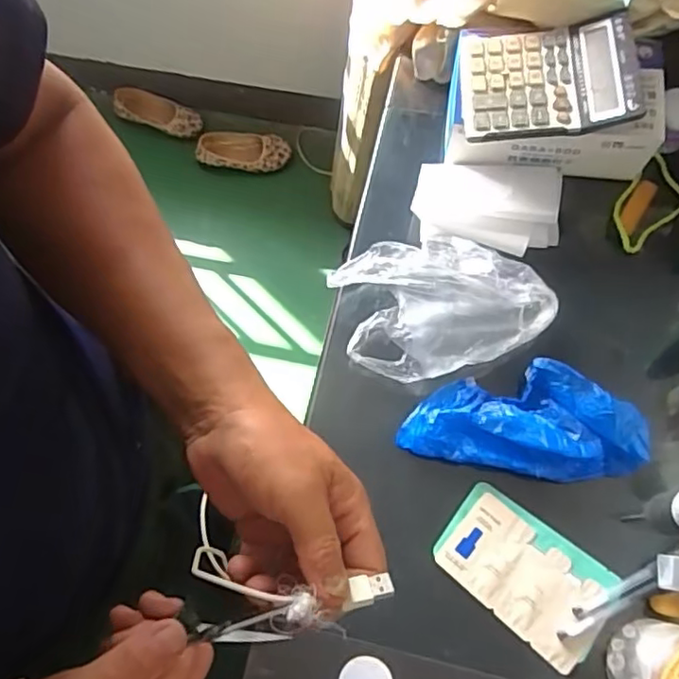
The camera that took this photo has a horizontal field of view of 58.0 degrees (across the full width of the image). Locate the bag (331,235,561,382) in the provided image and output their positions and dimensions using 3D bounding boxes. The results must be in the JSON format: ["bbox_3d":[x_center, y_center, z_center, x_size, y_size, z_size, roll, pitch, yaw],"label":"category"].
[{"bbox_3d":[0.106,-0.038,0.633,0.217,0.077,0.130,-9,71,-1],"label":"bag"}]

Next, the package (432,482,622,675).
[{"bbox_3d":[0.176,0.222,0.585,0.161,0.009,0.098,36,76,13],"label":"package"}]

